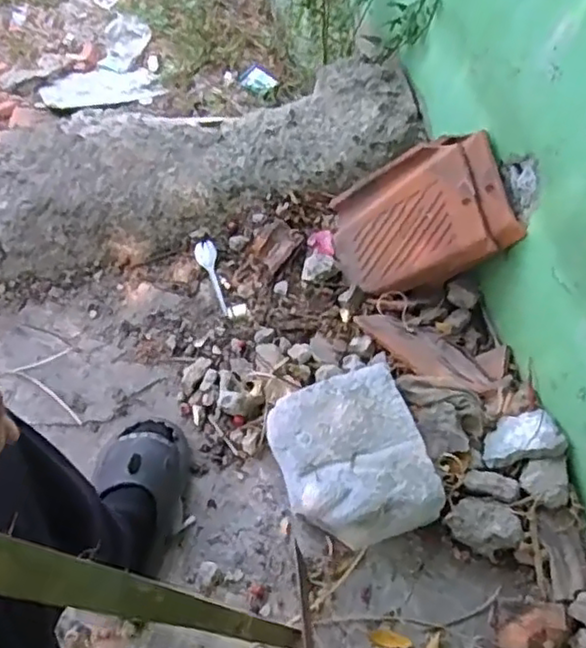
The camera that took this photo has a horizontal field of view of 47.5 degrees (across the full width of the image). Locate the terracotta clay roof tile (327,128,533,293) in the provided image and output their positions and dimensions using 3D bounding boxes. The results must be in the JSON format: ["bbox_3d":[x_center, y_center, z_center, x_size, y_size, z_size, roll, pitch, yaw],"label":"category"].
[{"bbox_3d":[0.197,-0.173,1.083,0.049,0.333,0.219,-1,78,-43],"label":"terracotta clay roof tile"}]

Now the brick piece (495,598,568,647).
[{"bbox_3d":[0.318,0.401,0.874,0.099,0.031,0.067,7,61,0],"label":"brick piece"}]

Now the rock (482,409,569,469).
[{"bbox_3d":[0.332,0.164,0.967,0.112,0.024,0.074,-23,38,26],"label":"rock"}]

